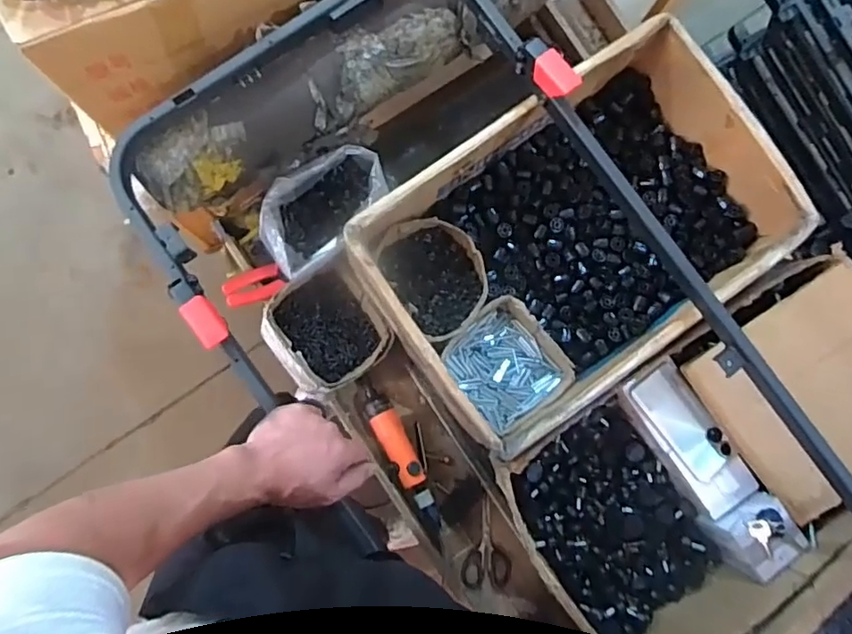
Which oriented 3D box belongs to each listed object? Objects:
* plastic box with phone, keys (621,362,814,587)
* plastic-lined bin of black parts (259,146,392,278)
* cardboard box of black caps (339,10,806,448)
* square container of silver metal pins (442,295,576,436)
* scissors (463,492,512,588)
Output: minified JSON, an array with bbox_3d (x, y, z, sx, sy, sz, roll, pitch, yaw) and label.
[{"bbox_3d":[0.380,0.199,0.796,0.089,0.071,0.286,-32,87,-6],"label":"plastic box with phone, keys"},{"bbox_3d":[-0.144,-0.148,0.828,0.185,0.097,0.120,-33,87,-7],"label":"plastic-lined bin of black parts"},{"bbox_3d":[0.198,-0.105,0.805,0.527,0.150,0.345,-36,87,-7],"label":"cardboard box of black caps"},{"bbox_3d":[0.110,0.065,0.827,0.134,0.054,0.151,-38,87,-7],"label":"square container of silver metal pins"},{"bbox_3d":[0.089,0.340,0.893,0.073,0.010,0.133,-2,84,-4],"label":"scissors"}]

